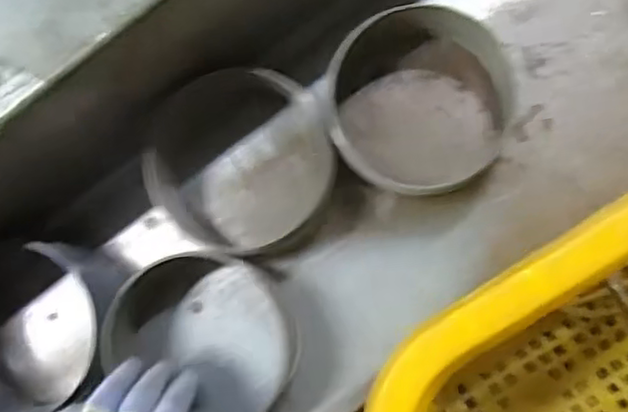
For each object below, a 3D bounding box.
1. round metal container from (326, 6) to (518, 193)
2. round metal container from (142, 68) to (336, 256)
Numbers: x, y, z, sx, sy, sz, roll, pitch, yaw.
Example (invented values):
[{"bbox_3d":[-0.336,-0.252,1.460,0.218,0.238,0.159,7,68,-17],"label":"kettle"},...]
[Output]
[{"bbox_3d":[0.084,-0.086,0.512,0.137,0.070,0.147,0,88,5],"label":"round metal container"},{"bbox_3d":[-0.054,-0.034,0.533,0.138,0.083,0.135,0,88,5],"label":"round metal container"}]

